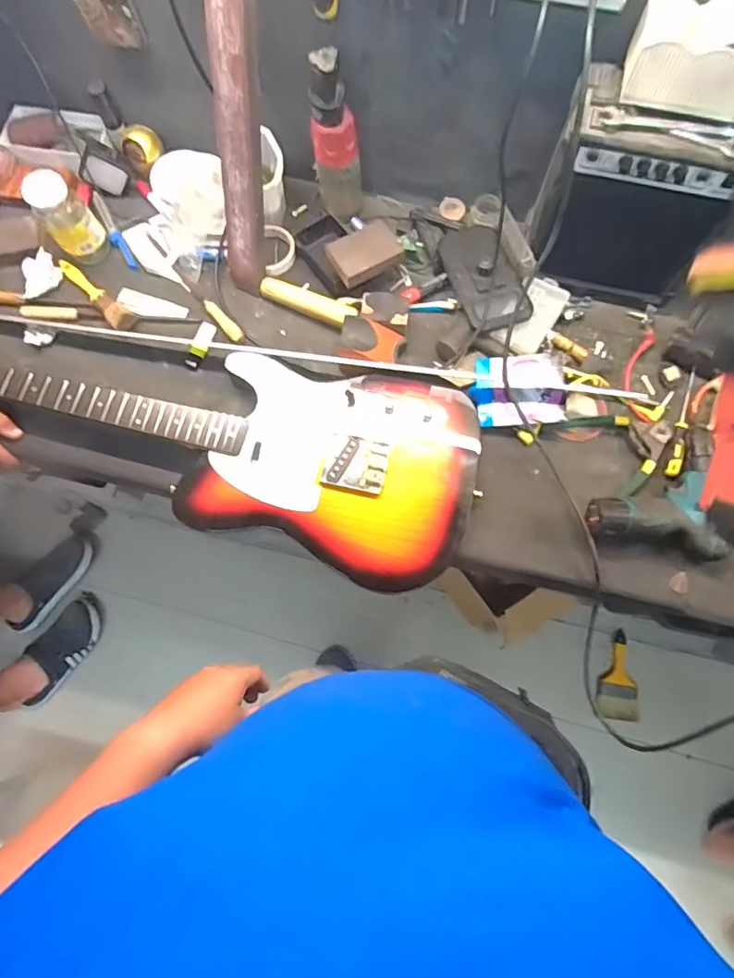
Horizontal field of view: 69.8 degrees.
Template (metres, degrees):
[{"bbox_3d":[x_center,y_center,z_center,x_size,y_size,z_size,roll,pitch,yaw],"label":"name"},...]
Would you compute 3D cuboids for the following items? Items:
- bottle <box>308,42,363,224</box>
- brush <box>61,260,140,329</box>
[{"bbox_3d":[-0.044,-0.522,0.791,0.074,0.253,0.065,-3,74,0],"label":"bottle"},{"bbox_3d":[-0.442,-0.324,0.856,0.038,0.017,0.179,-42,77,-10],"label":"brush"}]

